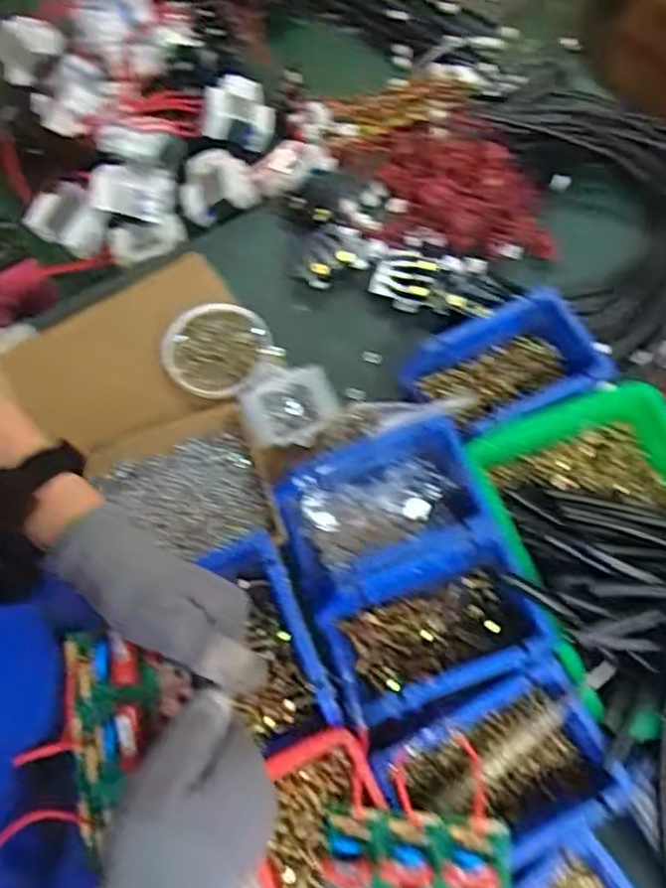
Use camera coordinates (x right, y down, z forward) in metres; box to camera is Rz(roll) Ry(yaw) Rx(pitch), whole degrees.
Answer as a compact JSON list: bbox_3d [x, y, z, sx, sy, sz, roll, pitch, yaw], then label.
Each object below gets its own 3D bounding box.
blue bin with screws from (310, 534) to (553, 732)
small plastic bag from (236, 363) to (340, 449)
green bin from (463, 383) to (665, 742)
[{"bbox_3d":[0.071,0.141,0.532,0.152,0.062,0.099,-22,68,-6],"label":"blue bin with screws"},{"bbox_3d":[-0.041,-0.037,0.633,0.085,0.023,0.081,2,67,4],"label":"small plastic bag"},{"bbox_3d":[0.235,0.080,0.545,0.180,0.063,0.251,-16,67,-4],"label":"green bin"}]

